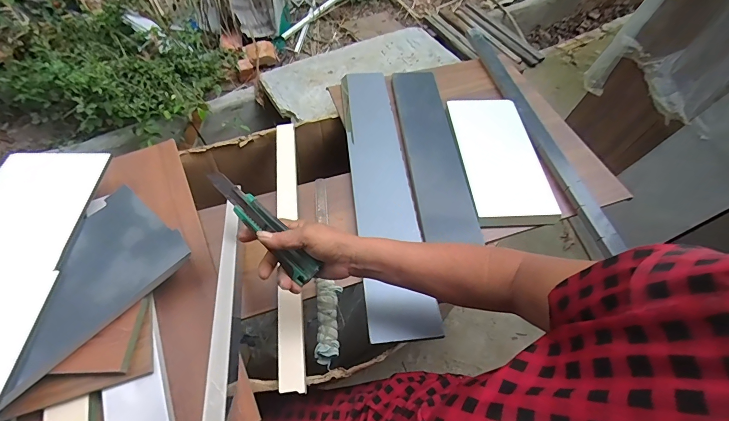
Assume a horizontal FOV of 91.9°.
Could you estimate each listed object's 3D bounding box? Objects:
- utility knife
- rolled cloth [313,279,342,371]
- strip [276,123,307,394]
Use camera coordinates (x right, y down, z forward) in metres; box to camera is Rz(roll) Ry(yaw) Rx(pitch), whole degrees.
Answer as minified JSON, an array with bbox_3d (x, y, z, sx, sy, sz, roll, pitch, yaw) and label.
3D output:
[{"bbox_3d":[-0.118,0.017,0.418,0.169,0.021,0.026,47,61,0],"label":"utility knife"},{"bbox_3d":[-0.052,0.156,0.508,0.034,0.026,0.116,0,55,-6],"label":"rolled cloth"},{"bbox_3d":[-0.124,0.032,0.573,0.034,0.011,0.472,3,56,-19],"label":"strip"}]

